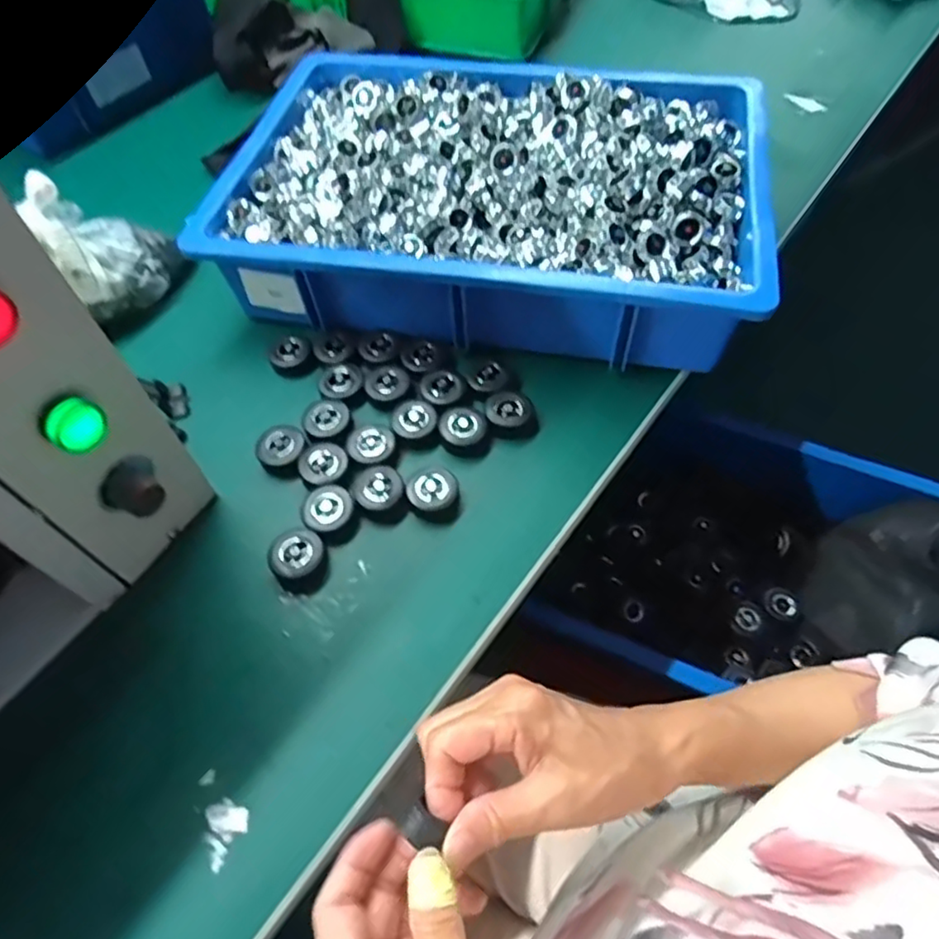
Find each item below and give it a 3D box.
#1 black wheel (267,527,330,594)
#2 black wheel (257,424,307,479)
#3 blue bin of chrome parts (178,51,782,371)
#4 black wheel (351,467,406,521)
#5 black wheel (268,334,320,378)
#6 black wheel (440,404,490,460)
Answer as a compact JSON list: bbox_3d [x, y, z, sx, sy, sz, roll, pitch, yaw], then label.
[{"bbox_3d":[-0.117,0.062,0.442,0.037,0.017,0.043,-37,65,-19],"label":"black wheel"},{"bbox_3d":[-0.143,-0.013,0.491,0.037,0.024,0.035,0,59,1],"label":"black wheel"},{"bbox_3d":[0.020,-0.248,0.566,0.438,0.104,0.293,10,60,7],"label":"blue bin of chrome parts"},{"bbox_3d":[-0.066,0.017,0.470,0.034,0.018,0.037,0,59,1],"label":"black wheel"},{"bbox_3d":[-0.151,-0.096,0.544,0.036,0.021,0.032,-26,62,-14],"label":"black wheel"},{"bbox_3d":[-0.005,-0.030,0.497,0.035,0.021,0.037,0,59,1],"label":"black wheel"}]

